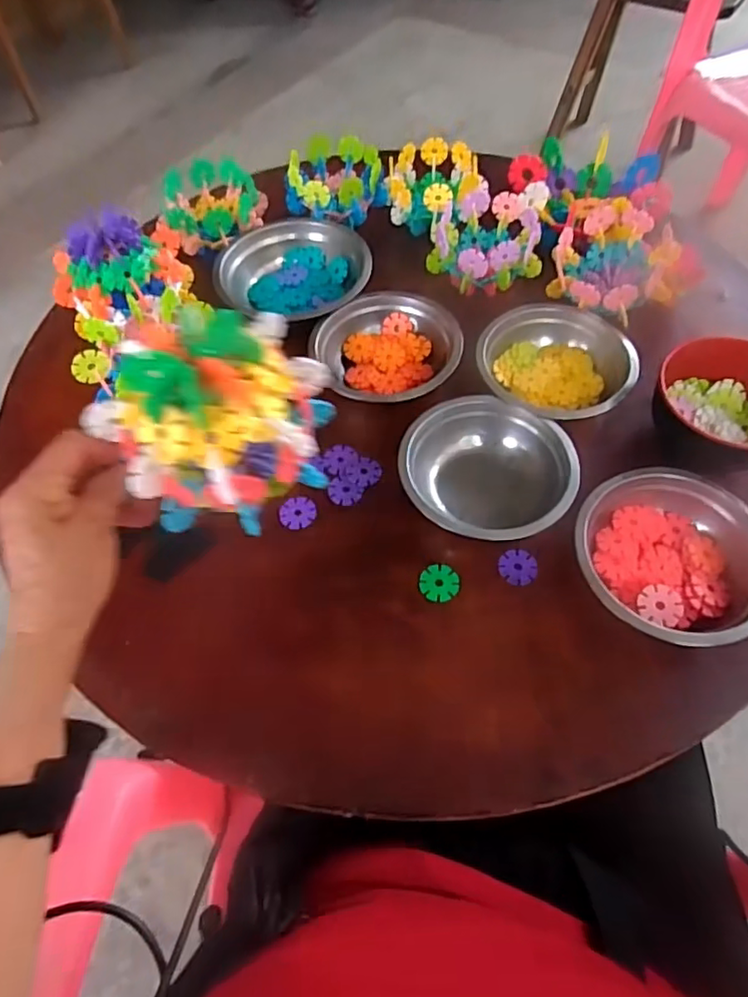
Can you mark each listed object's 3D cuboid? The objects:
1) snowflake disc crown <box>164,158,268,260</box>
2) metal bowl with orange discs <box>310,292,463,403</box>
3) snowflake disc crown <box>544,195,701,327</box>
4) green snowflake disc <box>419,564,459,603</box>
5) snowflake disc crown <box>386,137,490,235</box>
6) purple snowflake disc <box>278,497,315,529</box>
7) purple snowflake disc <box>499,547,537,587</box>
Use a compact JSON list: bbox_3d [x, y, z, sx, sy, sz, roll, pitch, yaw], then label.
[{"bbox_3d":[-0.182,-0.337,0.685,0.112,0.049,0.113,-1,58,2],"label":"snowflake disc crown"},{"bbox_3d":[0.014,-0.147,0.597,0.144,0.051,0.117,21,61,15],"label":"metal bowl with orange discs"},{"bbox_3d":[0.259,-0.254,0.618,0.146,0.069,0.159,-1,58,2],"label":"snowflake disc crown"},{"bbox_3d":[0.054,0.069,0.491,0.031,0.004,0.032,-1,58,2],"label":"green snowflake disc"},{"bbox_3d":[0.074,-0.361,0.706,0.113,0.064,0.115,1,59,3],"label":"snowflake disc crown"},{"bbox_3d":[-0.068,0.013,0.532,0.032,0.004,0.030,-1,58,2],"label":"purple snowflake disc"},{"bbox_3d":[0.119,0.056,0.497,0.030,0.005,0.033,-1,58,2],"label":"purple snowflake disc"}]

